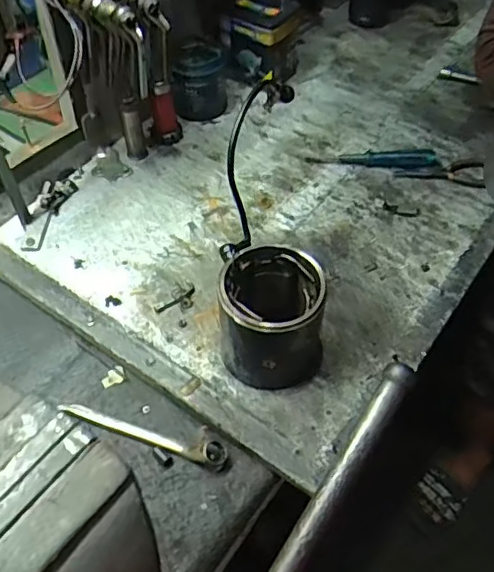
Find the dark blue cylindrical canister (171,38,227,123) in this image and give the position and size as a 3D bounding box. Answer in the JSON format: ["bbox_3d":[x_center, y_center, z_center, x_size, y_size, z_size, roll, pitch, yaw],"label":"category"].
[{"bbox_3d":[-0.078,-0.345,0.970,0.086,0.095,0.106,-4,51,-3],"label":"dark blue cylindrical canister"}]

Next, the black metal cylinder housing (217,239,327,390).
[{"bbox_3d":[0.033,0.036,0.643,0.110,0.131,0.115,0,51,0],"label":"black metal cylinder housing"}]

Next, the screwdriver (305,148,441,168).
[{"bbox_3d":[0.192,-0.194,0.890,0.194,0.022,0.036,2,51,2],"label":"screwdriver"}]

